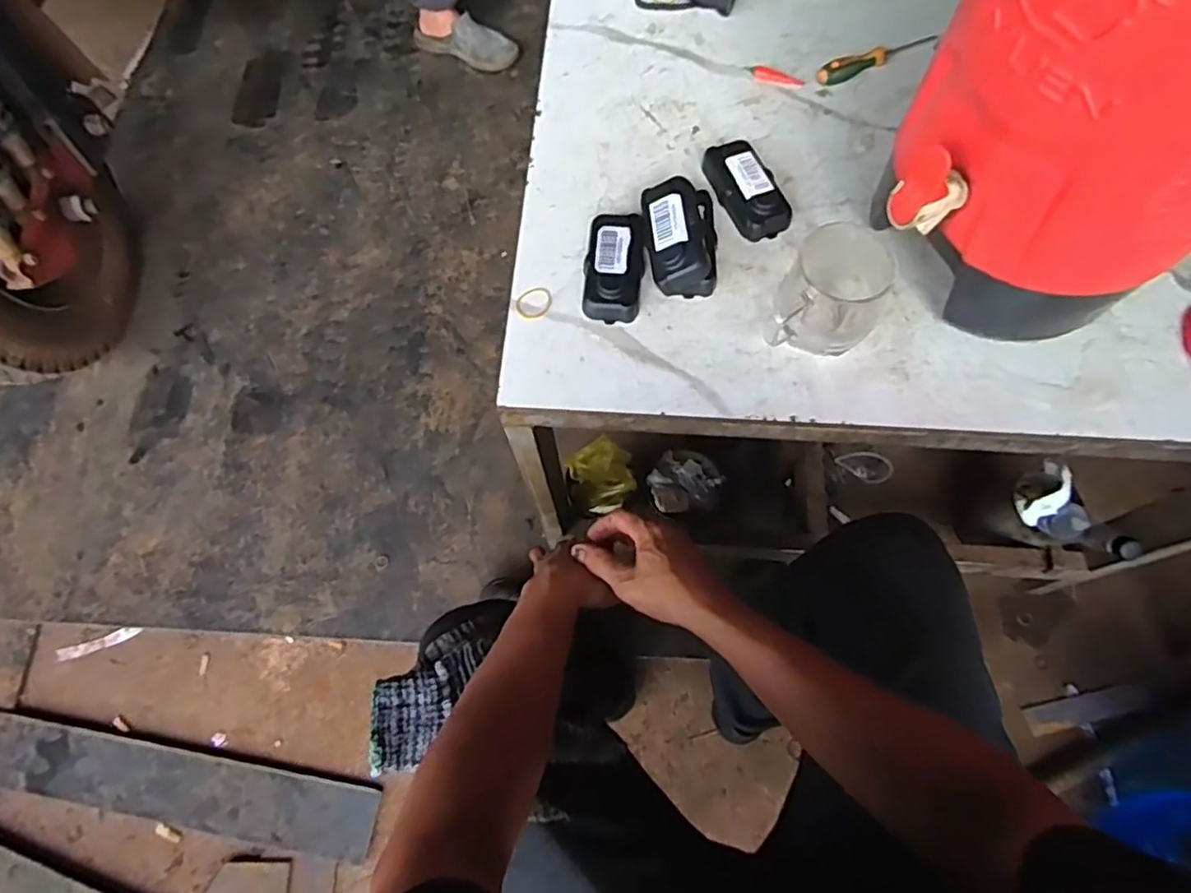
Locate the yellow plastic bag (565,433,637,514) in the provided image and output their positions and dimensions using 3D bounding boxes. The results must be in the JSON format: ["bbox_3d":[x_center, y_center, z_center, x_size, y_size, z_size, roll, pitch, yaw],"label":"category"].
[{"bbox_3d":[0.014,0.043,0.982,0.091,0.065,0.097,-24,68,-8],"label":"yellow plastic bag"}]

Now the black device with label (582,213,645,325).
[{"bbox_3d":[0.017,-0.165,0.597,0.053,0.028,0.104,7,67,5],"label":"black device with label"}]

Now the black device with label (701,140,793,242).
[{"bbox_3d":[0.147,-0.248,0.627,0.052,0.027,0.108,-24,68,-8],"label":"black device with label"}]

